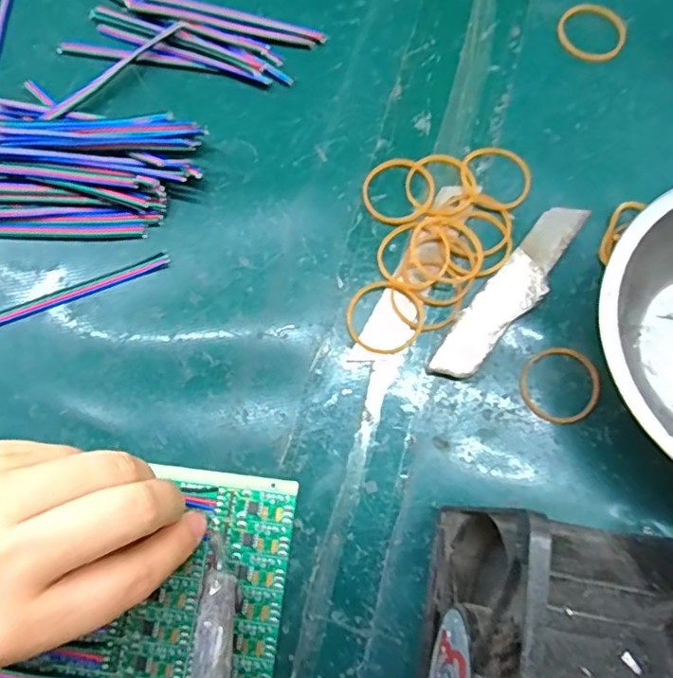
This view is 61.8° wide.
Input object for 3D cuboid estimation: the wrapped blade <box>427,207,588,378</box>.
[{"bbox_3d":[0.077,-0.021,0.246,0.021,0.006,0.100,39,79,11],"label":"wrapped blade"}]

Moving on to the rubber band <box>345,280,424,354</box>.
[{"bbox_3d":[0.021,-0.010,0.245,0.033,0.004,0.032,0,75,2],"label":"rubber band"}]

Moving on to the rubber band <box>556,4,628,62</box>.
[{"bbox_3d":[0.130,-0.156,0.284,0.032,0.004,0.033,0,75,2],"label":"rubber band"}]

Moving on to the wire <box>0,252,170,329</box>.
[{"bbox_3d":[-0.123,-0.019,0.254,0.098,0.004,0.009,-22,75,-4],"label":"wire"}]

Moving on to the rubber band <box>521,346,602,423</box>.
[{"bbox_3d":[0.094,0.019,0.236,0.033,0.004,0.031,0,75,2],"label":"rubber band"}]

